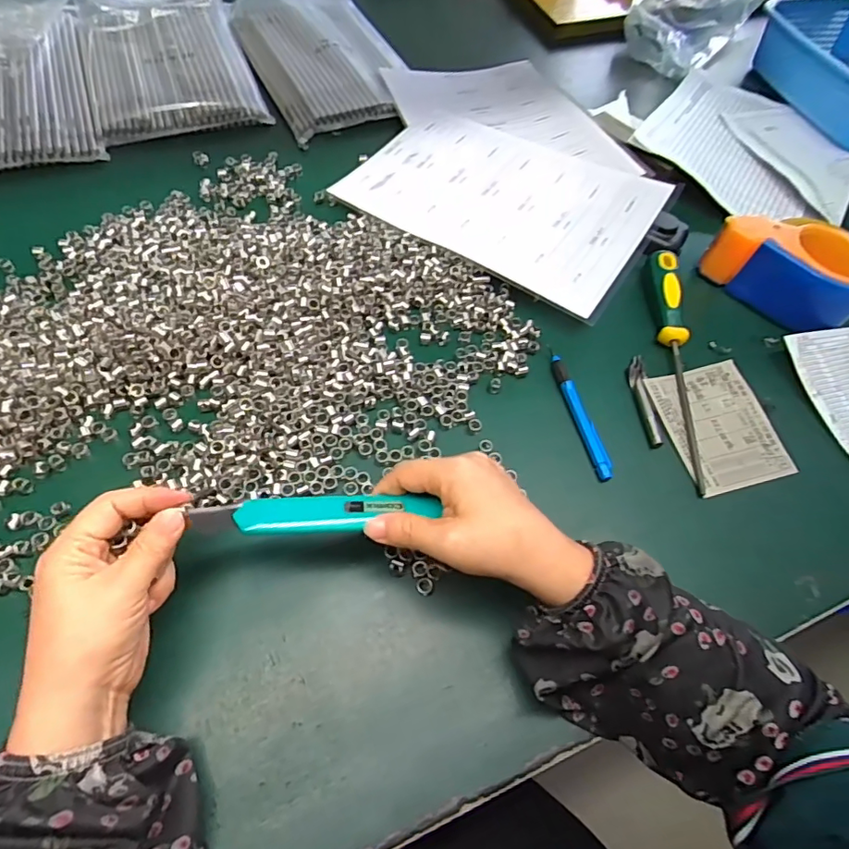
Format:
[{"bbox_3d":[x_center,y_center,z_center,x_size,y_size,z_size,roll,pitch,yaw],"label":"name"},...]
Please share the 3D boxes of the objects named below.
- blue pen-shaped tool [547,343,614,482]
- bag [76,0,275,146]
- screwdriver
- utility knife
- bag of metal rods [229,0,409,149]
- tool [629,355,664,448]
[{"bbox_3d":[0.126,-0.013,0.421,0.014,0.007,0.123,-9,61,-9],"label":"blue pen-shaped tool"},{"bbox_3d":[-0.318,-0.458,0.640,0.180,0.024,0.313,-18,63,-13],"label":"bag"},{"bbox_3d":[0.220,-0.060,0.447,0.024,0.024,0.237,4,60,-1],"label":"screwdriver"},{"bbox_3d":[-0.064,0.054,0.309,0.141,0.012,0.025,-3,60,-8],"label":"utility knife"},{"bbox_3d":[-0.134,-0.493,0.672,0.180,0.022,0.333,-20,64,-15],"label":"bag of metal rods"},{"bbox_3d":[0.184,-0.023,0.436,0.013,0.007,0.089,3,60,-2],"label":"tool"}]

